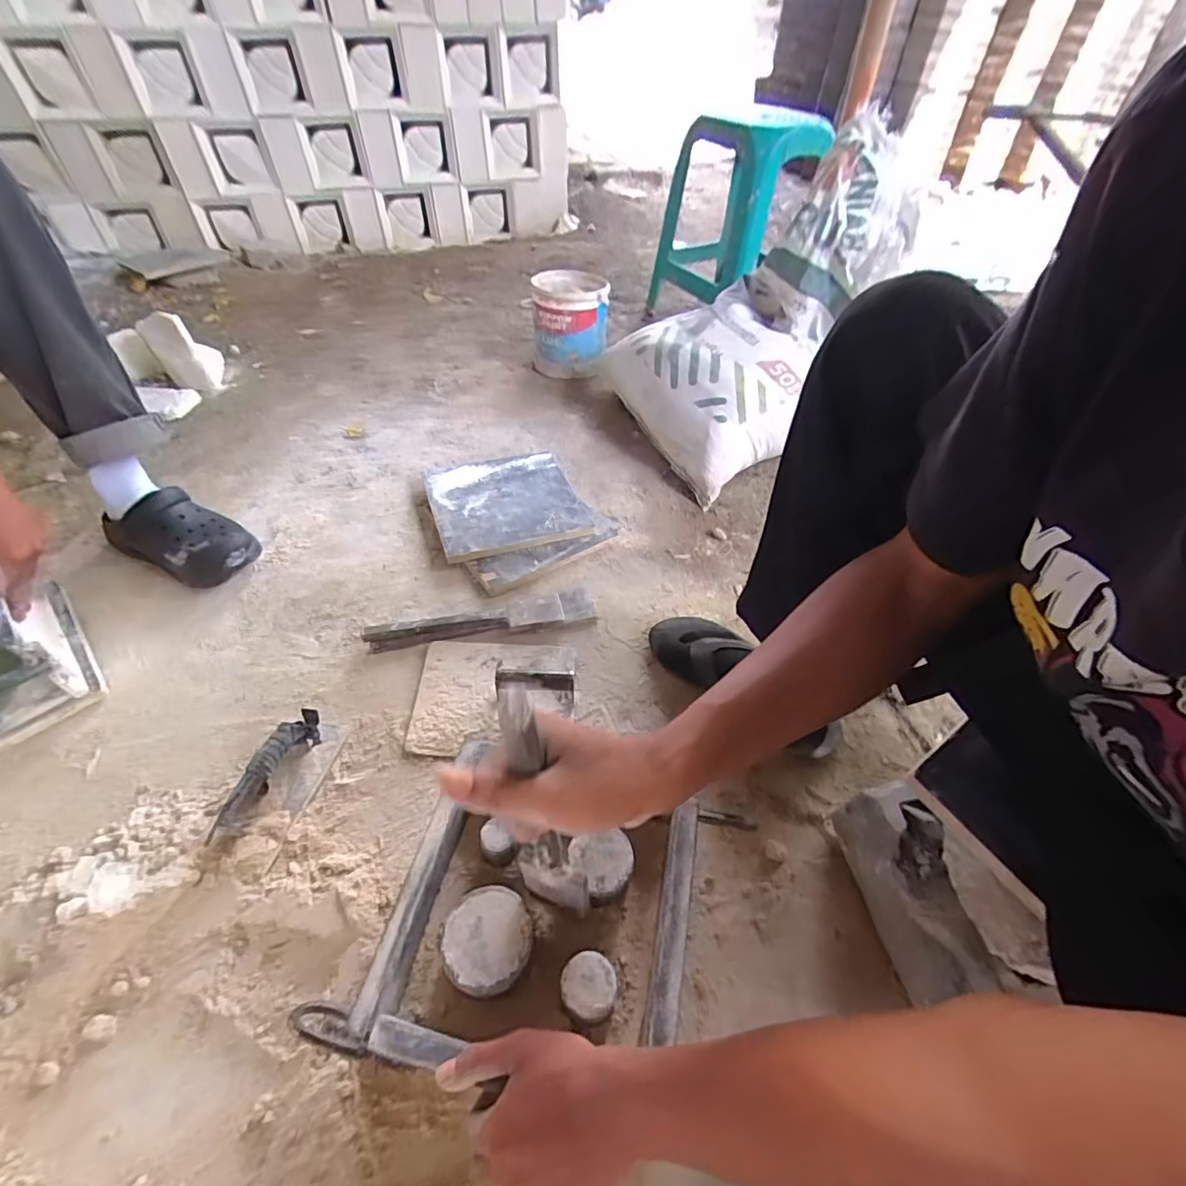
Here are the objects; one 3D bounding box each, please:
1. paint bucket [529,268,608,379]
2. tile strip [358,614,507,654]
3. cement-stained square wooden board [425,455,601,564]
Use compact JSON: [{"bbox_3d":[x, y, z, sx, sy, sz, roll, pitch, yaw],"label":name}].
[{"bbox_3d":[-0.054,-0.634,1.286,0.173,0.184,0.178,2,48,-3],"label":"paint bucket"},{"bbox_3d":[-0.220,0.053,0.766,0.194,0.024,0.027,-6,49,-10],"label":"tile strip"},{"bbox_3d":[-0.154,-0.167,0.952,0.249,0.019,0.248,-12,49,-18],"label":"cement-stained square wooden board"}]

